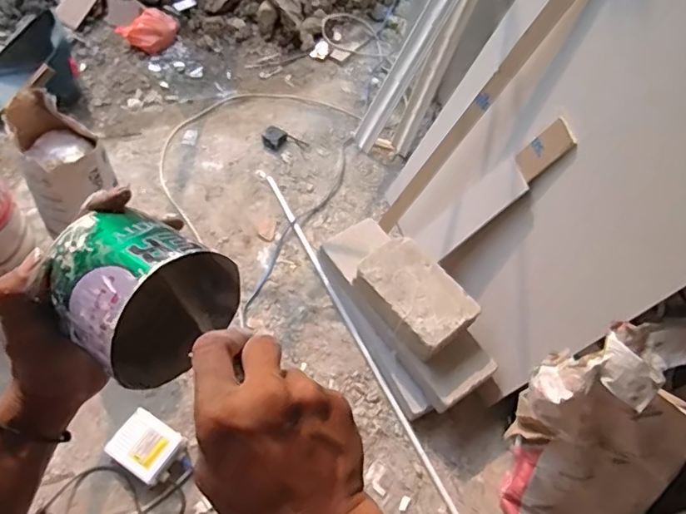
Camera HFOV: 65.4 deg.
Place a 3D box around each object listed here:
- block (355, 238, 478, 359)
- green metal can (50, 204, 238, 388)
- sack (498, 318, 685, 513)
[{"bbox_3d":[0.200,0.104,1.534,0.215,0.090,0.349,-32,67,-23],"label":"block"},{"bbox_3d":[-0.133,0.022,0.355,0.104,0.093,0.097,36,61,17],"label":"green metal can"},{"bbox_3d":[0.623,0.432,1.295,0.377,0.628,0.234,5,31,7],"label":"sack"}]

